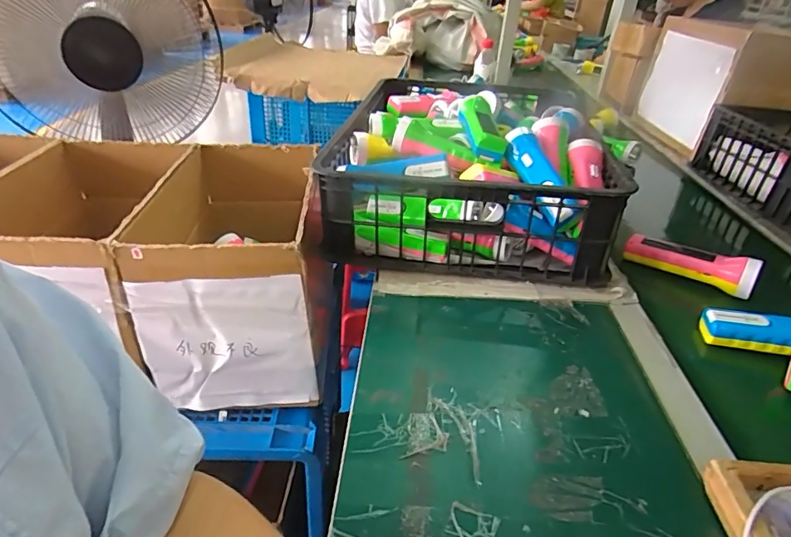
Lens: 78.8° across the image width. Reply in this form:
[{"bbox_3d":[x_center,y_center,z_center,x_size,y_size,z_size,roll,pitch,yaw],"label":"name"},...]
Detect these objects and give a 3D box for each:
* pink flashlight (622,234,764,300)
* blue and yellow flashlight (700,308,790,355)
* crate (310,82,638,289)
[{"bbox_3d":[0.411,-0.015,0.671,0.159,0.047,0.042,28,39,32],"label":"pink flashlight"},{"bbox_3d":[0.436,0.072,0.533,0.167,0.053,0.039,13,33,13],"label":"blue and yellow flashlight"},{"bbox_3d":[0.096,-0.190,0.811,0.387,0.151,0.541,3,32,-2],"label":"crate"}]

